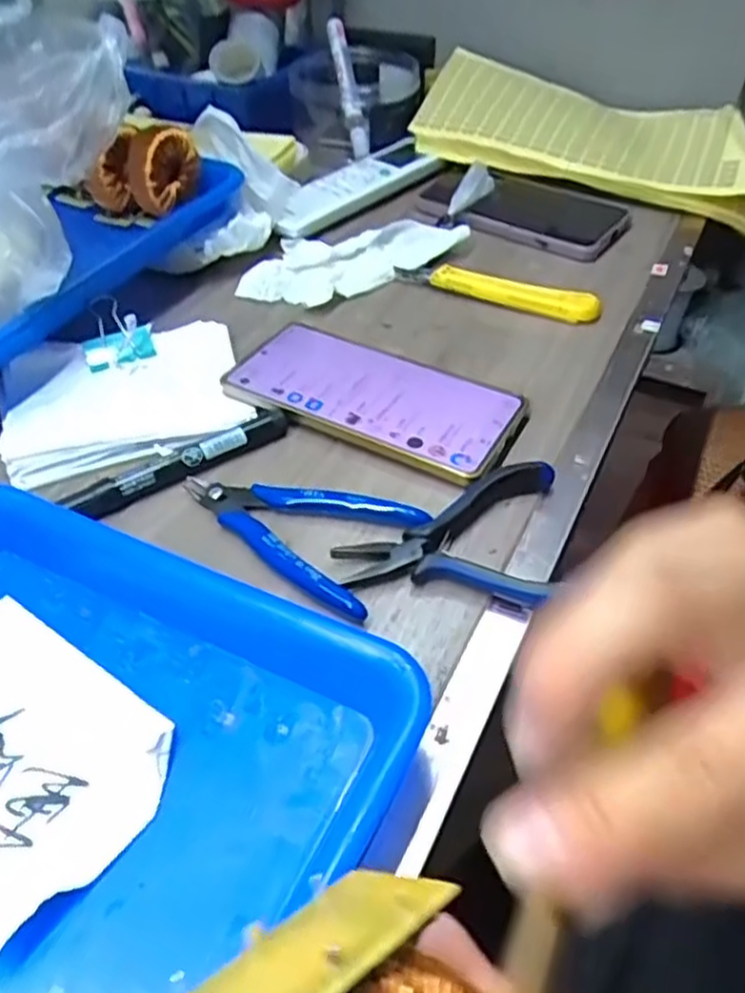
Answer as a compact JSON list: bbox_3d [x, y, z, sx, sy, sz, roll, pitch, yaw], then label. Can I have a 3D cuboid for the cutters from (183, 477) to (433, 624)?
[{"bbox_3d":[-0.038,0.007,0.358,0.119,0.010,0.062,26,51,24],"label":"cutters"}]

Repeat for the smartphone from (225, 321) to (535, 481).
[{"bbox_3d":[0.001,-0.059,0.418,0.164,0.009,0.078,19,49,19],"label":"smartphone"}]

